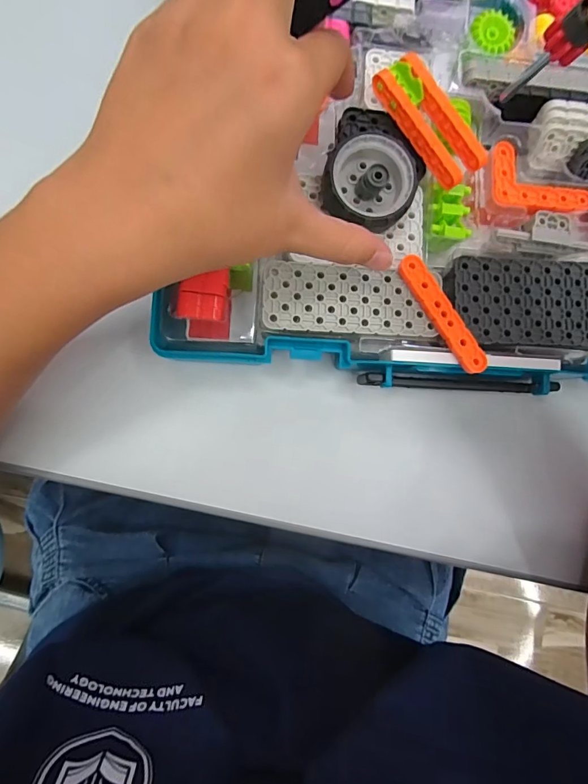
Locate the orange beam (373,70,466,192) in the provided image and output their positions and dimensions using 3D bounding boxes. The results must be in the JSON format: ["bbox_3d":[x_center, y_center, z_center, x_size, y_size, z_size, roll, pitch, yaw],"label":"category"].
[{"bbox_3d":[0.069,-0.144,0.239,0.008,0.016,0.072,-37,93,-5],"label":"orange beam"}]

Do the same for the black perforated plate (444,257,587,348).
[{"bbox_3d":[0.139,-0.052,0.248,0.101,0.004,0.050,1,89,-6],"label":"black perforated plate"}]

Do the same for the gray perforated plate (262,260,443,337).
[{"bbox_3d":[0.032,-0.051,0.236,0.095,0.007,0.037,3,88,-6],"label":"gray perforated plate"}]

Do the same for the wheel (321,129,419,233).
[{"bbox_3d":[0.040,-0.111,0.229,0.048,0.025,0.048,0,89,-6],"label":"wheel"}]

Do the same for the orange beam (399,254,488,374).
[{"bbox_3d":[0.082,-0.043,0.239,0.014,0.009,0.073,-35,92,-6],"label":"orange beam"}]

